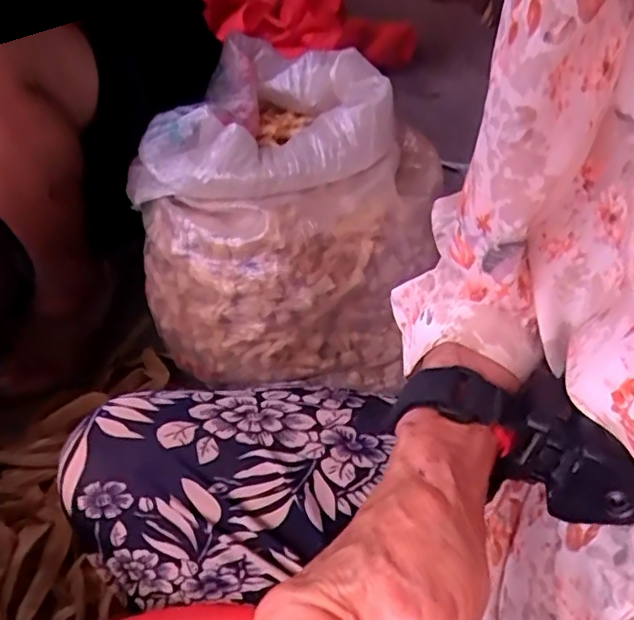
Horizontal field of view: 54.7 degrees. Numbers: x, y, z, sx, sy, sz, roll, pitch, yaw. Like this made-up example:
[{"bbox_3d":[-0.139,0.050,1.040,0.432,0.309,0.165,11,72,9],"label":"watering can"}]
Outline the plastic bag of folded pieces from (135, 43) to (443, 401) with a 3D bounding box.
[{"bbox_3d":[-0.031,-0.127,0.763,0.326,0.295,0.325,6,37,4],"label":"plastic bag of folded pieces"}]

